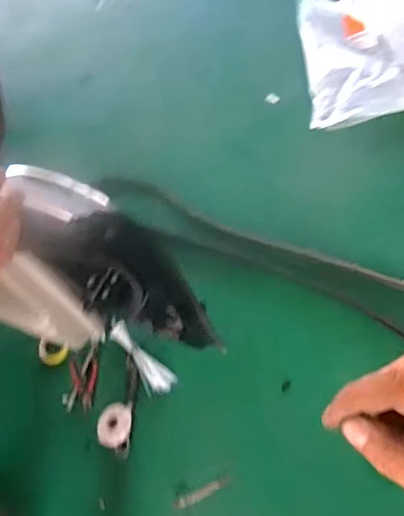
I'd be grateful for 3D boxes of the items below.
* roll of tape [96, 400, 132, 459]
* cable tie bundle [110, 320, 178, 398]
[{"bbox_3d":[-0.241,0.466,1.570,0.094,0.023,0.138,5,67,4],"label":"roll of tape"},{"bbox_3d":[-0.178,0.284,1.629,0.085,0.022,0.245,-39,71,-14],"label":"cable tie bundle"}]

